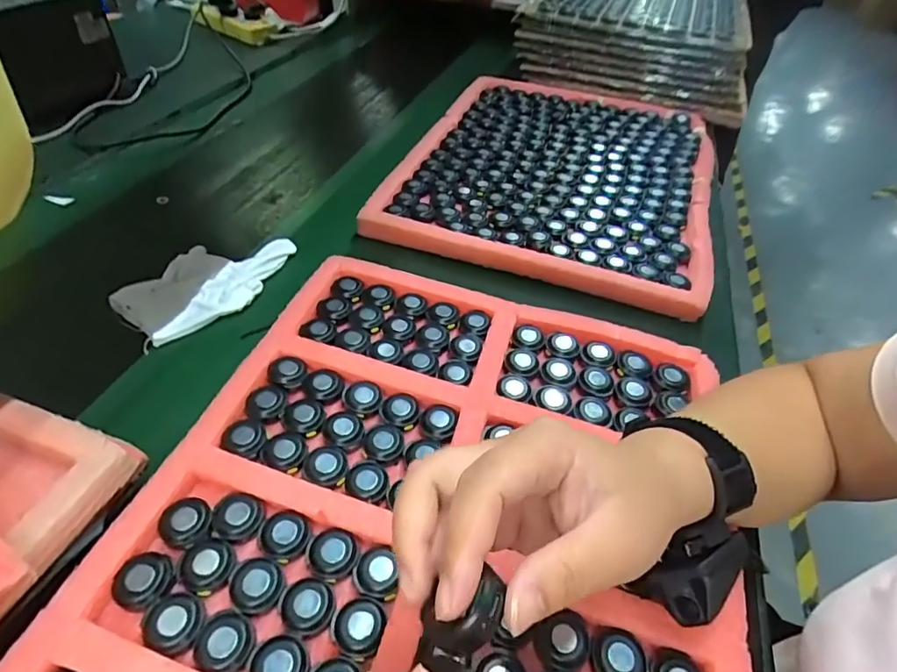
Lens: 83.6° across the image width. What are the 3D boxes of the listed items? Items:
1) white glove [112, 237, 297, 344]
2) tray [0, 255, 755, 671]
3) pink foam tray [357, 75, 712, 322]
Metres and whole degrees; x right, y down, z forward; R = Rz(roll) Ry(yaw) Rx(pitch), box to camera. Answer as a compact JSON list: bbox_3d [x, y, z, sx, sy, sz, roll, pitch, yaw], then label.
[{"bbox_3d":[-0.235,-0.052,0.503,0.096,0.029,0.162,20,46,20],"label":"white glove"},{"bbox_3d":[-0.009,0.129,0.307,0.353,0.044,0.454,15,46,9],"label":"tray"},{"bbox_3d":[0.159,-0.246,0.700,0.391,0.036,0.527,16,46,10],"label":"pink foam tray"}]

